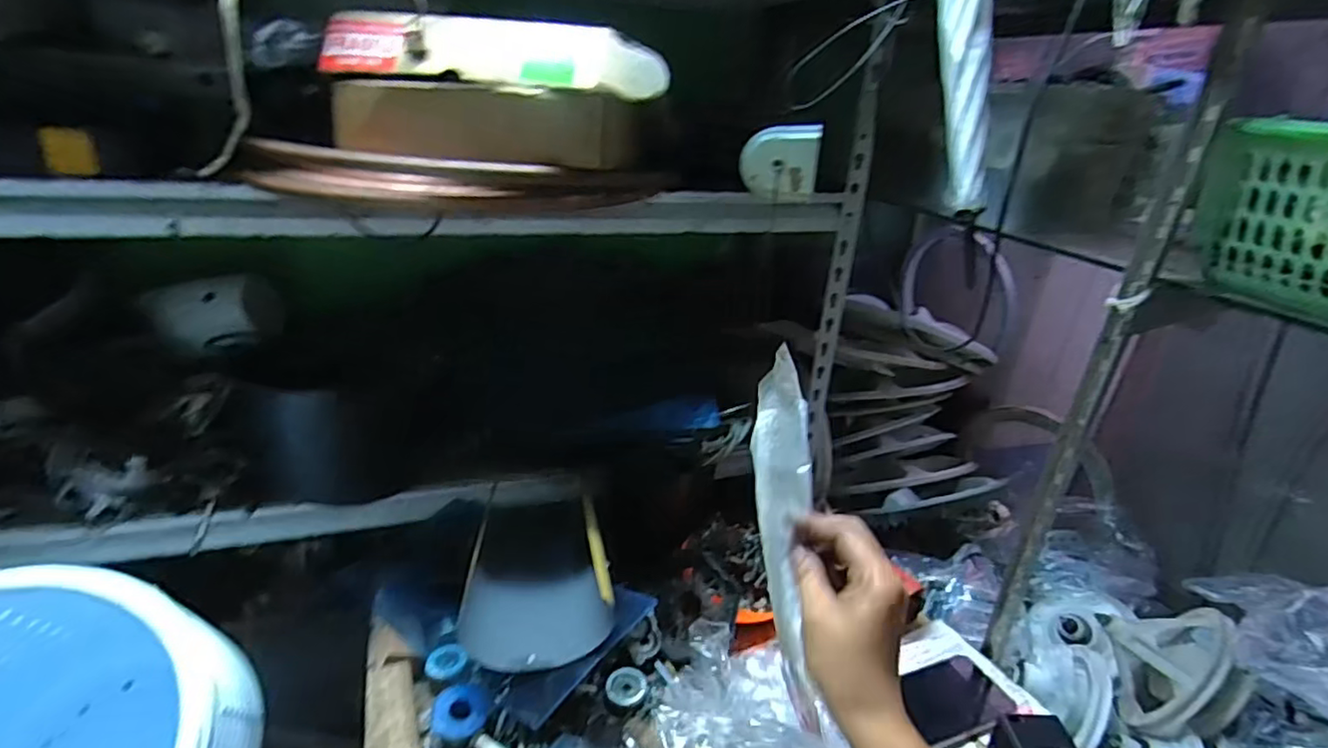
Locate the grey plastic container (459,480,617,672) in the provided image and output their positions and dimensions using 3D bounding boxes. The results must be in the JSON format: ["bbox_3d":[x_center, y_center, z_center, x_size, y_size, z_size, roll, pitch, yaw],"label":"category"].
[{"bbox_3d":[-0.136,0.217,0.664,0.145,0.077,0.179,-4,26,-15],"label":"grey plastic container"}]

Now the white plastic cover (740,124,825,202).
[{"bbox_3d":[0.133,-0.243,0.720,0.087,0.081,0.029,8,26,8],"label":"white plastic cover"}]

